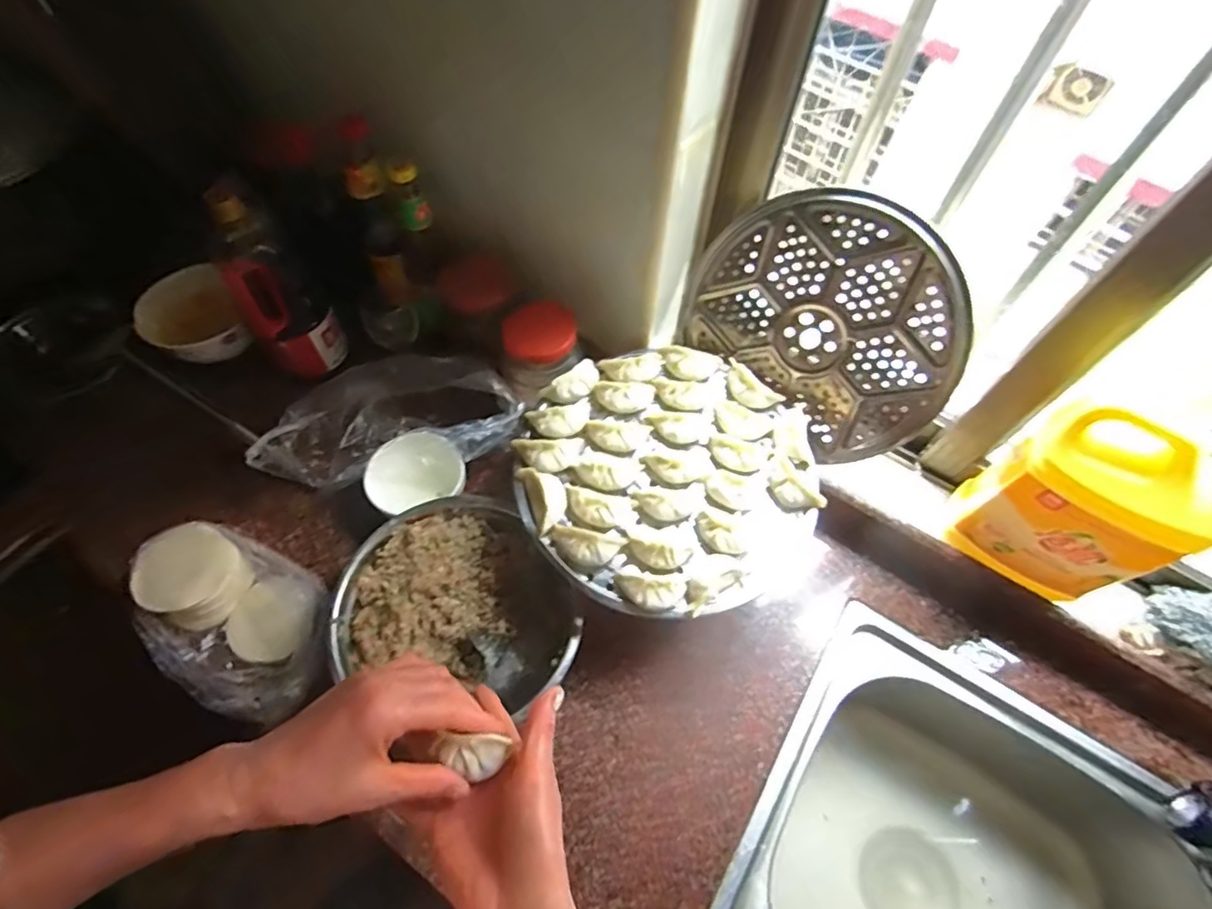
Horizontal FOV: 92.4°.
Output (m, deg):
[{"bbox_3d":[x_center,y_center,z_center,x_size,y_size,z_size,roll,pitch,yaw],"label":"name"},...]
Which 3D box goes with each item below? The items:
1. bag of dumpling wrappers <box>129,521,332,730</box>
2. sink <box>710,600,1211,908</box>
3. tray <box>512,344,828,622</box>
[{"bbox_3d":[-0.383,0.168,0.597,0.215,0.067,0.147,30,63,14],"label":"bag of dumpling wrappers"},{"bbox_3d":[0.353,0.464,0.614,0.440,0.235,0.382,31,63,15],"label":"sink"},{"bbox_3d":[0.065,0.018,0.597,0.297,0.043,0.283,-10,60,-8],"label":"tray"}]

